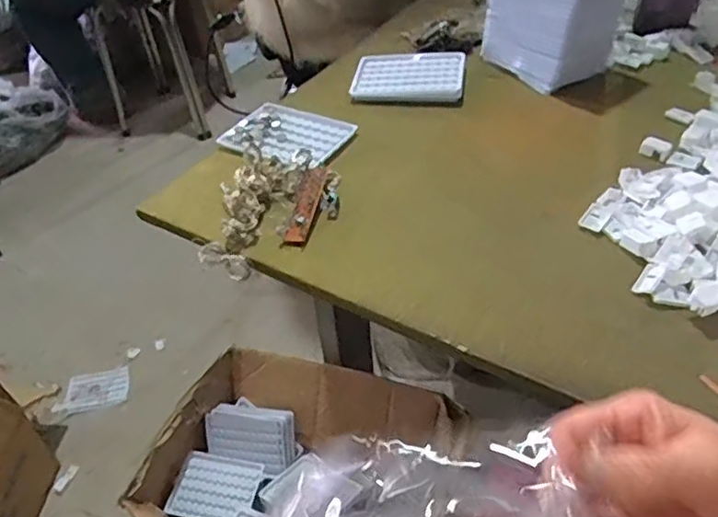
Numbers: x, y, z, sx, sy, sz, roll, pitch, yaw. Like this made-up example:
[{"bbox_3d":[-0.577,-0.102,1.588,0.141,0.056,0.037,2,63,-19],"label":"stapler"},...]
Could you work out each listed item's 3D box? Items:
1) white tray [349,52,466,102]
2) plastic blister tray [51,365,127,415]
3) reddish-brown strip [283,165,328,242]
[{"bbox_3d":[0.060,-0.220,0.760,0.132,0.014,0.102,3,43,11],"label":"white tray"},{"bbox_3d":[-0.571,0.285,1.347,0.145,0.010,0.104,-10,42,-8],"label":"plastic blister tray"},{"bbox_3d":[-0.049,-0.051,0.585,0.020,0.011,0.091,6,56,14],"label":"reddish-brown strip"}]

